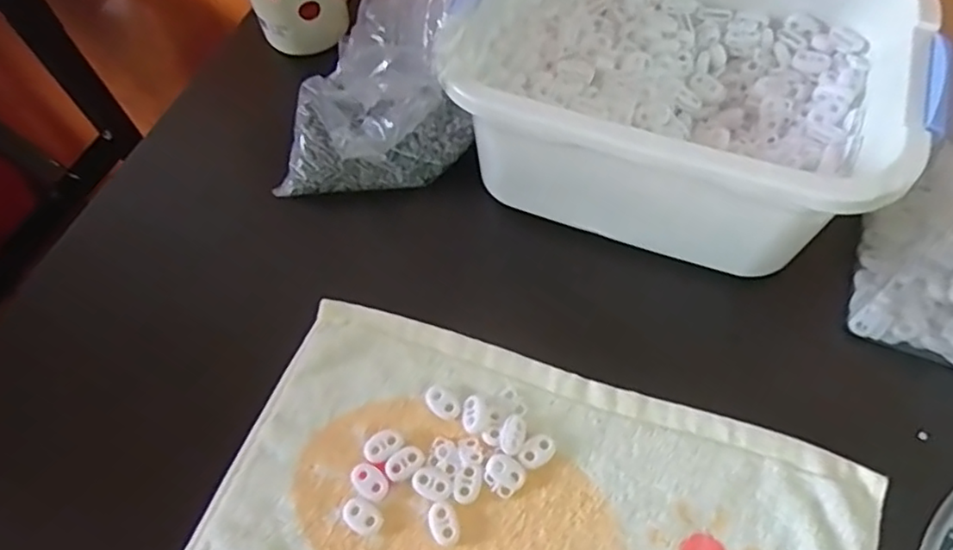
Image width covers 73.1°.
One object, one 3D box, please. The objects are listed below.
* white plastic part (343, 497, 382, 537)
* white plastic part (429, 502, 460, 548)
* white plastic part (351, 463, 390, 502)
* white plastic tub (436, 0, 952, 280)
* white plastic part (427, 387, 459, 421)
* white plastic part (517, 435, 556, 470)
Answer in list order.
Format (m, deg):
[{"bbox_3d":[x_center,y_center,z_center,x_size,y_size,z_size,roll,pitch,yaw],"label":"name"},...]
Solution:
[{"bbox_3d":[-0.061,0.129,0.343,0.022,0.005,0.015,30,67,17],"label":"white plastic part"},{"bbox_3d":[-0.017,0.132,0.341,0.013,0.005,0.021,-23,63,-10],"label":"white plastic part"},{"bbox_3d":[-0.058,0.113,0.352,0.022,0.004,0.015,35,68,19],"label":"white plastic part"},{"bbox_3d":[0.122,-0.123,0.395,0.242,0.101,0.190,21,65,13],"label":"white plastic tub"},{"bbox_3d":[-0.020,0.075,0.371,0.022,0.005,0.014,34,68,19],"label":"white plastic part"},{"bbox_3d":[0.033,0.098,0.356,0.021,0.004,0.014,-38,66,-16],"label":"white plastic part"}]

